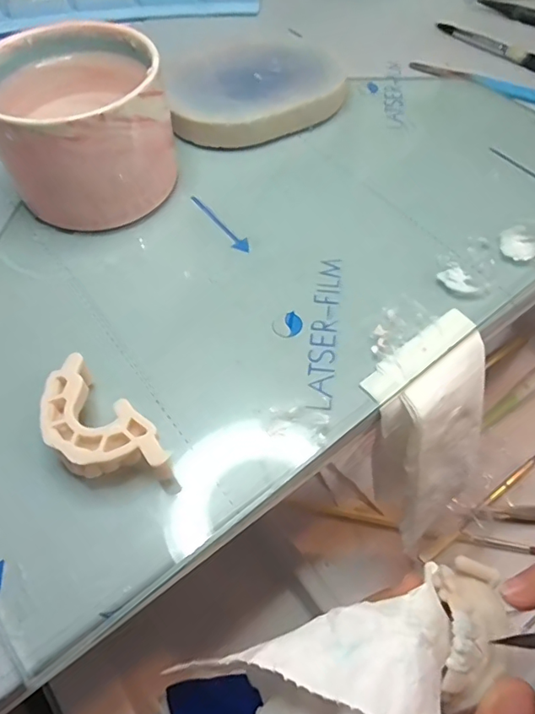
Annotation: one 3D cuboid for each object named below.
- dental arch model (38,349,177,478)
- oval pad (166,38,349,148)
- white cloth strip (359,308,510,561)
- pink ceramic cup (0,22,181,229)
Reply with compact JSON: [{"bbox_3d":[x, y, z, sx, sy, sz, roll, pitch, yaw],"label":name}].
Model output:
[{"bbox_3d":[-0.059,0.028,0.179,0.054,0.021,0.027,38,66,21],"label":"dental arch model"},{"bbox_3d":[-0.006,-0.158,0.297,0.101,0.017,0.094,-10,59,-6],"label":"oval pad"},{"bbox_3d":[0.083,0.049,0.242,0.032,0.139,0.064,15,56,37],"label":"white cloth strip"},{"bbox_3d":[-0.087,-0.108,0.239,0.076,0.063,0.079,0,58,0],"label":"pink ceramic cup"}]

